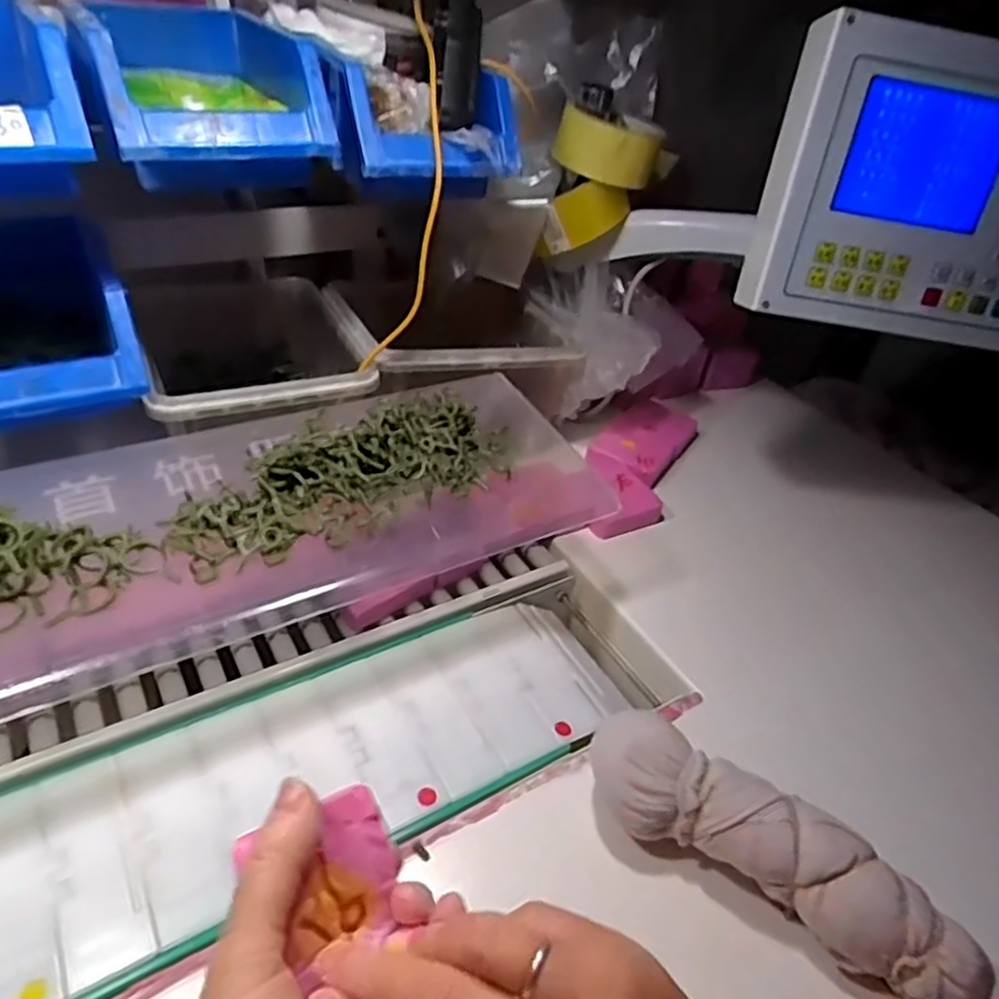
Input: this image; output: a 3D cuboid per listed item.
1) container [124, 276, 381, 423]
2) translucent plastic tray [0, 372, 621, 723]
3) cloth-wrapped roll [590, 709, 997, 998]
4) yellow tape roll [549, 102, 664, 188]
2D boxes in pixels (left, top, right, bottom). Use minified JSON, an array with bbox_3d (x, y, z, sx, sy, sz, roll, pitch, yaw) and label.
[{"bbox_3d":[-0.201,-0.104,0.580,0.158,0.094,0.205,-11,42,-23],"label":"container"},{"bbox_3d":[-0.191,0.013,0.397,0.644,0.046,0.180,-16,42,-29],"label":"translucent plastic tray"},{"bbox_3d":[0.142,0.182,0.367,0.199,0.054,0.047,24,41,19],"label":"cloth-wrapped roll"},{"bbox_3d":[0.094,-0.306,0.610,0.089,0.047,0.078,12,38,4],"label":"yellow tape roll"}]

